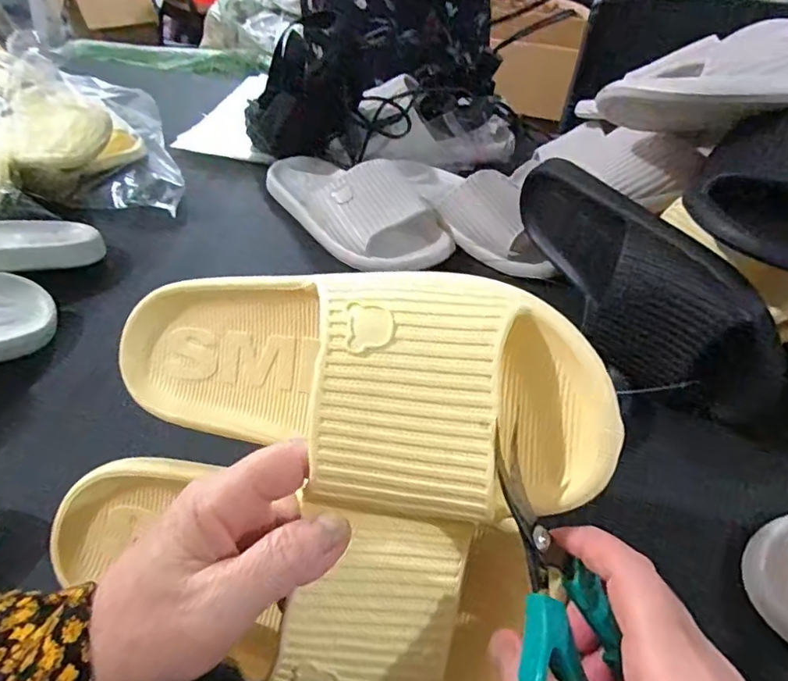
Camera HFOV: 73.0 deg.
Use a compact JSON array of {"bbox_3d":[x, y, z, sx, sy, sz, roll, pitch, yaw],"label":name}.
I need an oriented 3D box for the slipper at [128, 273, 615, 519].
[{"bbox_3d":[-0.027,0.021,0.249,0.248,0.078,0.114,10,87,12],"label":"slipper"}]

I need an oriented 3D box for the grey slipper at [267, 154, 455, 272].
[{"bbox_3d":[-0.053,-0.163,0.591,0.108,0.064,0.277,-30,52,-29],"label":"grey slipper"}]

